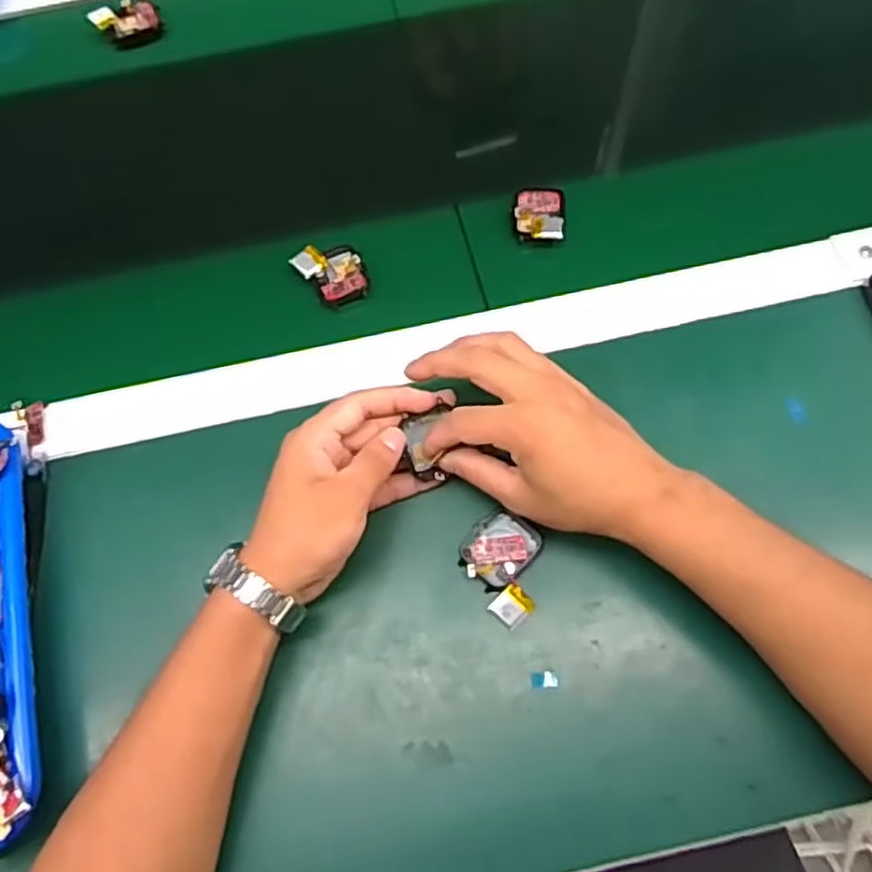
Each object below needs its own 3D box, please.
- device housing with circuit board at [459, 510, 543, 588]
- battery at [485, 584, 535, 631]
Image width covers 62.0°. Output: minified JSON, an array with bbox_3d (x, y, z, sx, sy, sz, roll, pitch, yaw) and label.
[{"bbox_3d":[0.039,0.068,0.438,0.041,0.011,0.043,27,71,12],"label":"device housing with circuit board"},{"bbox_3d":[0.045,0.100,0.427,0.020,0.009,0.022,39,74,16],"label":"battery"}]

